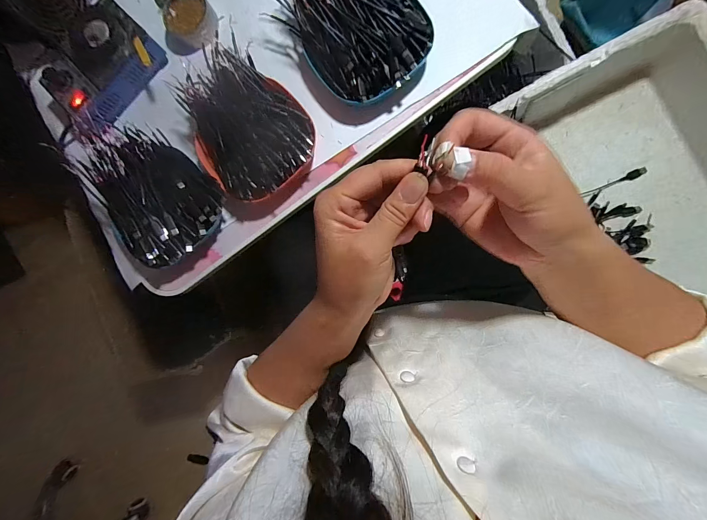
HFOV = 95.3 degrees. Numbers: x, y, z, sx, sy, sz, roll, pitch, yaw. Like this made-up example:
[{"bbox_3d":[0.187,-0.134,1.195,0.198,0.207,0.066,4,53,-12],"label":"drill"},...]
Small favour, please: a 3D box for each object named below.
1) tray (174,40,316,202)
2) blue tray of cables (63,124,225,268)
[{"bbox_3d":[-0.133,-0.162,0.395,0.135,0.063,0.183,-42,84,5],"label":"tray"},{"bbox_3d":[-0.260,-0.086,0.411,0.196,0.061,0.133,40,94,7],"label":"blue tray of cables"}]

